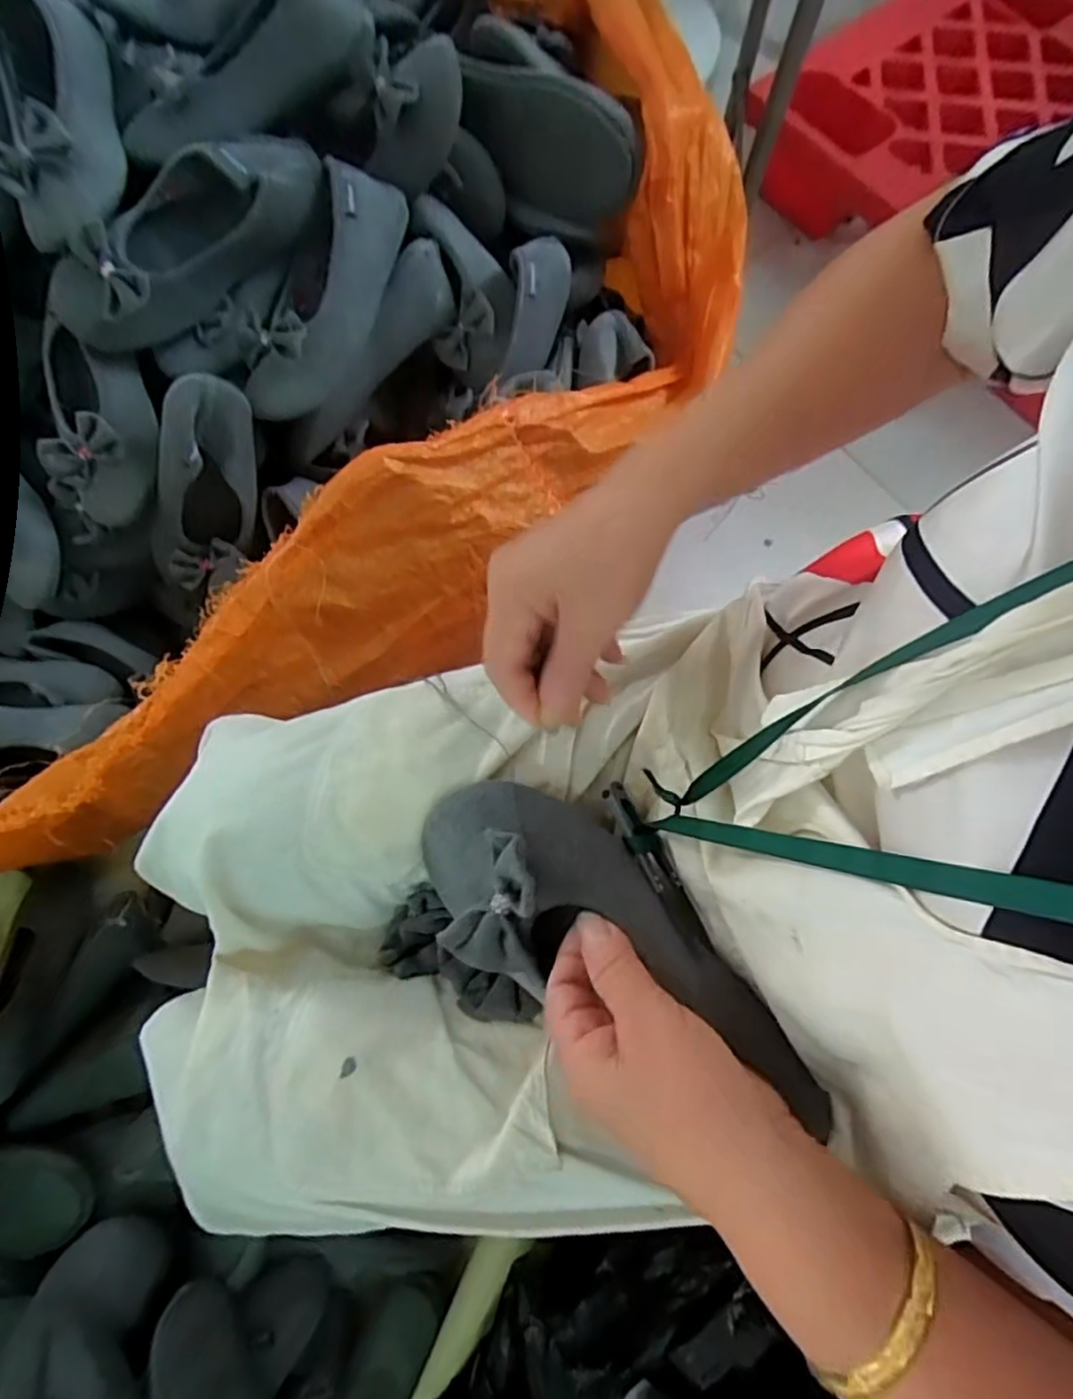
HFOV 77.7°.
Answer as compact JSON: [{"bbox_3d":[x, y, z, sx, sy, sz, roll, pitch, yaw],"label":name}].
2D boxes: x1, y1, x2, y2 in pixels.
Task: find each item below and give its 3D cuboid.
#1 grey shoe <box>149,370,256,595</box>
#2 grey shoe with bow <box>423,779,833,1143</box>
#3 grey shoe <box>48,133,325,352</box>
[{"bbox_3d":[-0.319,-0.192,0.639,0.078,0.226,0.065,37,39,9],"label":"grey shoe"},{"bbox_3d":[0.041,0.121,0.335,0.233,0.063,0.091,29,77,10],"label":"grey shoe with bow"},{"bbox_3d":[-0.294,-0.405,0.585,0.268,0.084,0.095,-42,79,-11],"label":"grey shoe"}]

